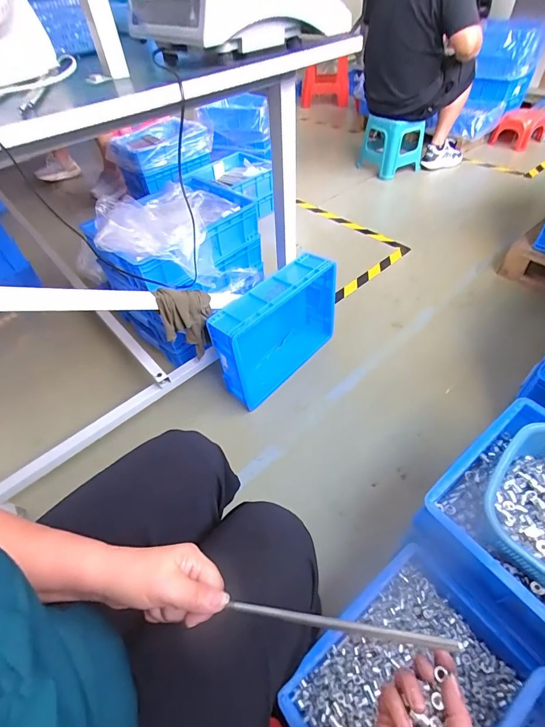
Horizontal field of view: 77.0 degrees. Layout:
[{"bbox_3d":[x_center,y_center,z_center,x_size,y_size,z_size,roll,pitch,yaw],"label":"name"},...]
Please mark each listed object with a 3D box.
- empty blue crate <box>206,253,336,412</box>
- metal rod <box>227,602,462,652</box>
[{"bbox_3d":[0.013,-0.101,1.005,0.133,0.298,0.400,33,59,27],"label":"empty blue crate"},{"bbox_3d":[0.049,0.218,0.287,0.191,0.008,0.008,-6,48,22],"label":"metal rod"}]

